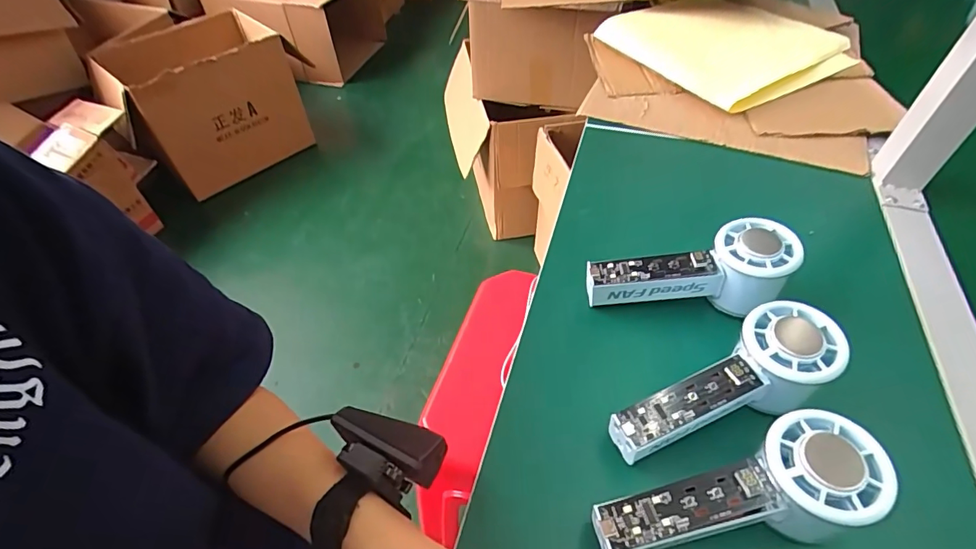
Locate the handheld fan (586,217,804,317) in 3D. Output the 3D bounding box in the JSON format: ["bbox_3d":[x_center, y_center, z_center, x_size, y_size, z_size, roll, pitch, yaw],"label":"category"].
[{"bbox_3d":[0.158,0.003,0.377,0.153,0.055,0.051,-8,48,11],"label":"handheld fan"}]

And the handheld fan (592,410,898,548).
[{"bbox_3d":[0.136,0.123,0.261,0.153,0.036,0.053,-18,50,5],"label":"handheld fan"}]

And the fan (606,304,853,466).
[{"bbox_3d":[0.154,0.076,0.308,0.157,0.047,0.058,-27,52,-2],"label":"fan"}]

